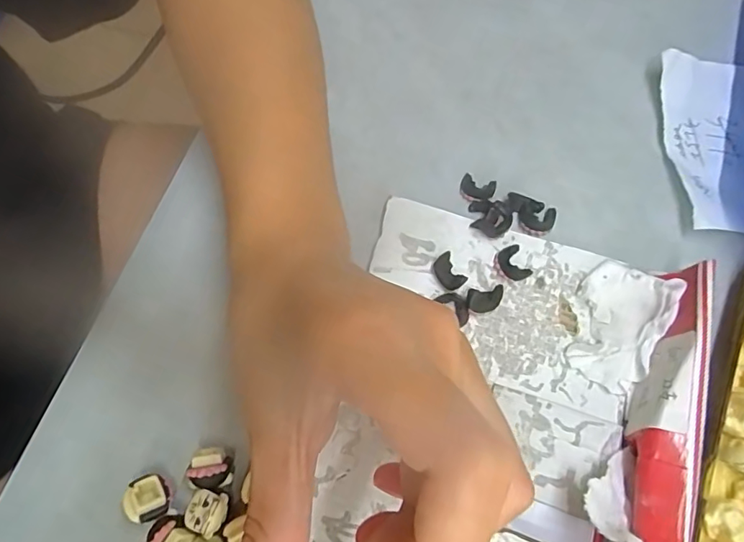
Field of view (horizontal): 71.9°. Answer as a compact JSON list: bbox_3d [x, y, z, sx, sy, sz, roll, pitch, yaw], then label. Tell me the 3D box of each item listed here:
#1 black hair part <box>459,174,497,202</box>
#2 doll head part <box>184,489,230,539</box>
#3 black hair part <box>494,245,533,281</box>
[{"bbox_3d":[0.049,-0.039,0.240,0.016,0.004,0.014,21,71,11],"label":"black hair part"},{"bbox_3d":[-0.060,0.089,0.190,0.014,0.014,0.015,16,70,9],"label":"doll head part"},{"bbox_3d":[0.061,-0.003,0.225,0.015,0.007,0.016,-1,68,2],"label":"black hair part"}]

